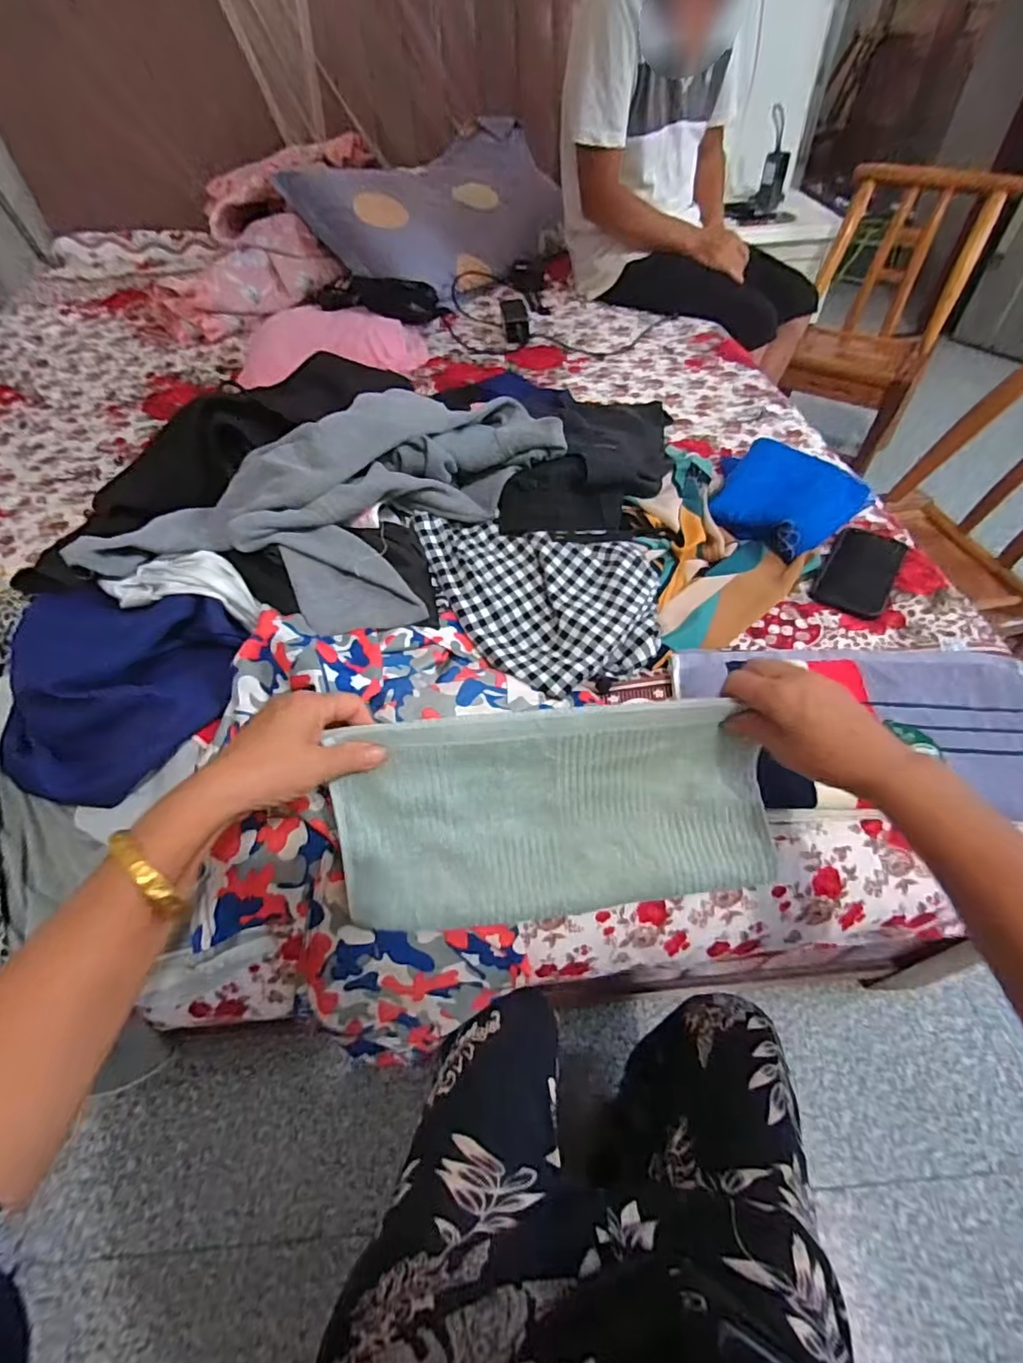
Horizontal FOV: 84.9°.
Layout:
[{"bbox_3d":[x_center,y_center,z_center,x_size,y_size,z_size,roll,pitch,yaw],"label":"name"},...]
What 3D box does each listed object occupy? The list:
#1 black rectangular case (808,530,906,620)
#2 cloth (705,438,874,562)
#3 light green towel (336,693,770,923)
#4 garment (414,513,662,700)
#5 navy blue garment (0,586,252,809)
[{"bbox_3d":[0.444,-0.142,0.713,0.081,0.009,0.175,26,59,23],"label":"black rectangular case"},{"bbox_3d":[0.373,-0.264,0.768,0.181,0.038,0.217,31,60,25],"label":"cloth"},{"bbox_3d":[0.039,0.102,0.426,0.321,0.161,0.029,-3,10,-8],"label":"light green towel"},{"bbox_3d":[0.028,-0.092,0.620,0.273,0.065,0.211,2,52,6],"label":"garment"},{"bbox_3d":[-0.320,0.001,0.459,0.157,0.080,0.174,0,52,4],"label":"navy blue garment"}]

